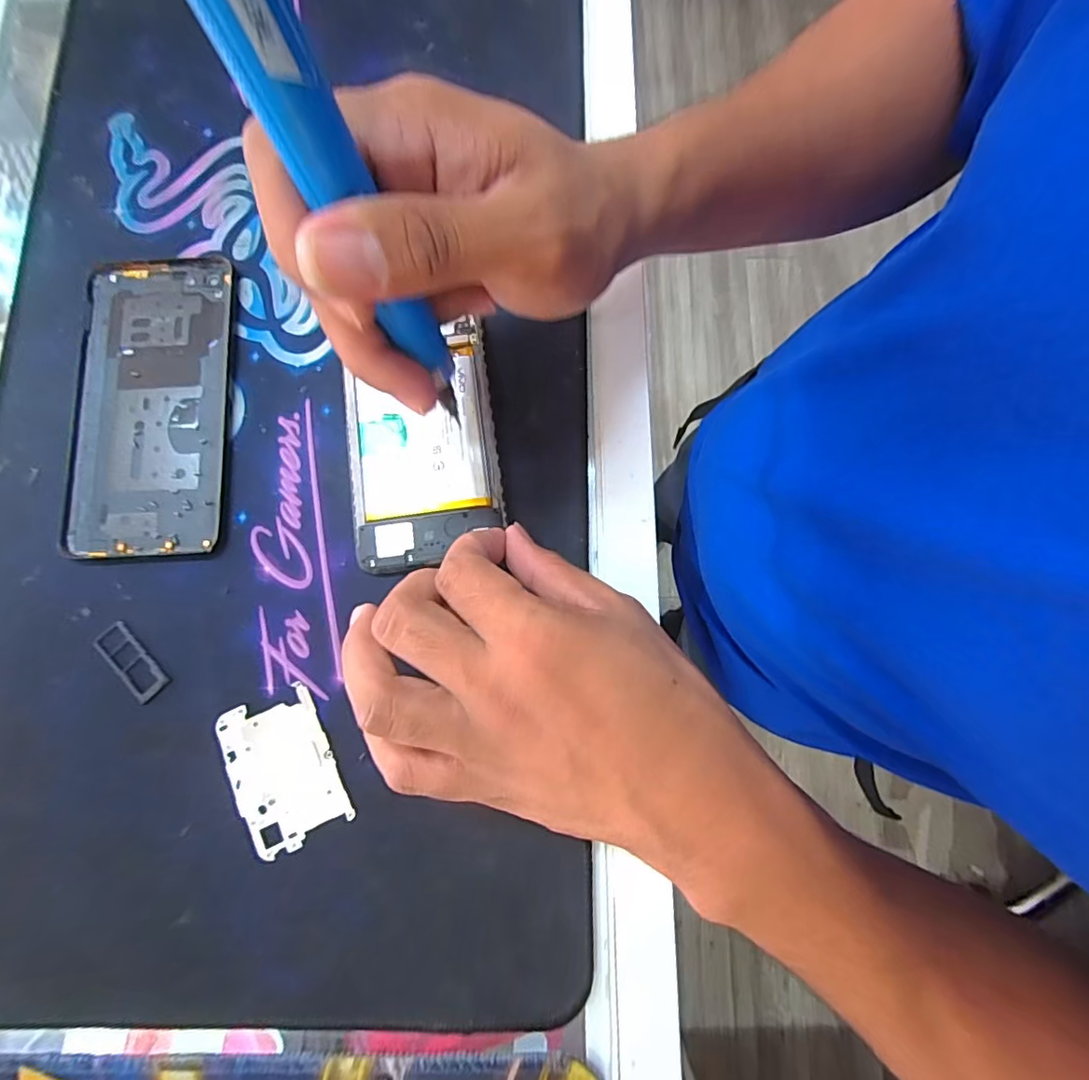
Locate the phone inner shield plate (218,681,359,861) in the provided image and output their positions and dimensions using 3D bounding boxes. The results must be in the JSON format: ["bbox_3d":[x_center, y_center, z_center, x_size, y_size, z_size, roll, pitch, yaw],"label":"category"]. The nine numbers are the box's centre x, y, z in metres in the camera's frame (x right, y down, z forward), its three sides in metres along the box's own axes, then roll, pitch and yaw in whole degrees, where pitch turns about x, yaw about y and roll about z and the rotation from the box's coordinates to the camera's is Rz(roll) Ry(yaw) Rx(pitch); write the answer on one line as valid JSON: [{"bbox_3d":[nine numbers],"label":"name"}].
[{"bbox_3d":[-0.117,0.101,0.244,0.043,0.004,0.064,-25,80,-4],"label":"phone inner shield plate"}]

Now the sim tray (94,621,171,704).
[{"bbox_3d":[-0.190,0.056,0.252,0.016,0.004,0.040,-44,82,-7],"label":"sim tray"}]

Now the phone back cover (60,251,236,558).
[{"bbox_3d":[-0.197,-0.068,0.275,0.074,0.004,0.152,-3,79,0],"label":"phone back cover"}]

